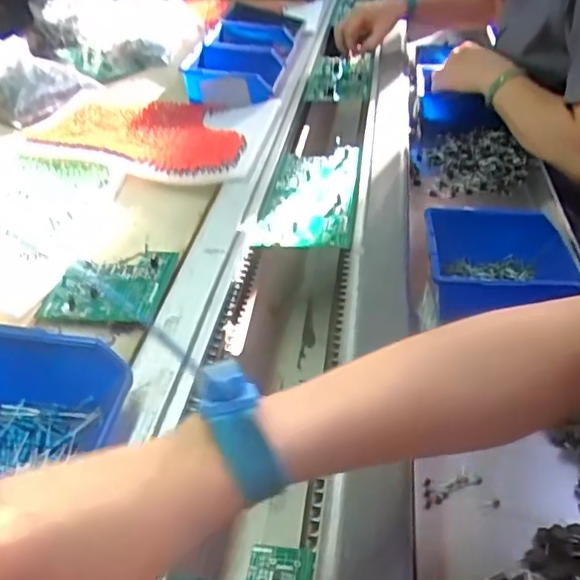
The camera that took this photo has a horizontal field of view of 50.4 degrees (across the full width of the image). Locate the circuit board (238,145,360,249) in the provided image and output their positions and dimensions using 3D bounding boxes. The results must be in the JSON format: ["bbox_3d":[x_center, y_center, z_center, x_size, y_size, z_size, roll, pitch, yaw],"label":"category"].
[{"bbox_3d":[0.021,-0.104,0.661,0.100,0.019,0.192,4,37,9],"label":"circuit board"}]

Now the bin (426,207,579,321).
[{"bbox_3d":[0.184,-0.018,0.548,0.119,0.058,0.116,3,37,7],"label":"bin"}]

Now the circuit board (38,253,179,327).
[{"bbox_3d":[-0.155,-0.009,0.533,0.092,0.017,0.103,1,37,4],"label":"circuit board"}]

